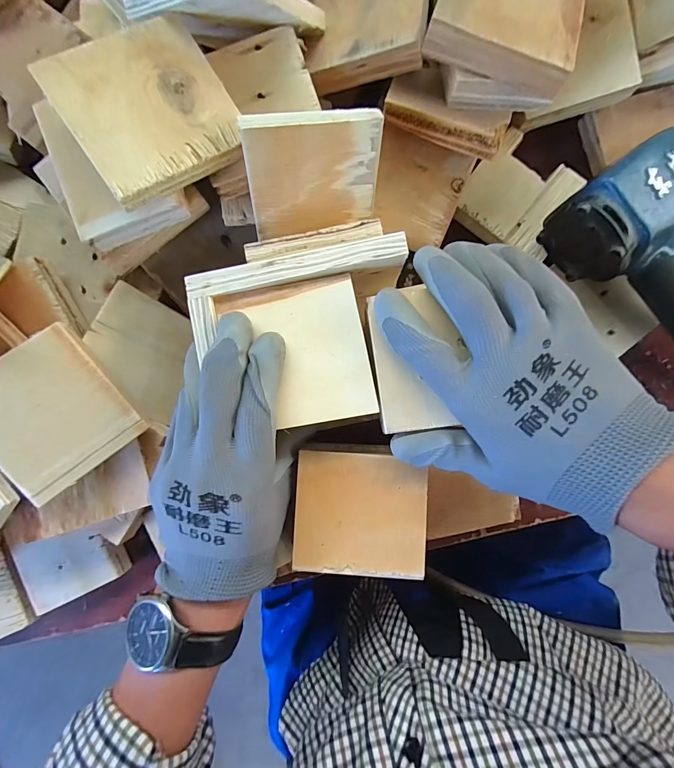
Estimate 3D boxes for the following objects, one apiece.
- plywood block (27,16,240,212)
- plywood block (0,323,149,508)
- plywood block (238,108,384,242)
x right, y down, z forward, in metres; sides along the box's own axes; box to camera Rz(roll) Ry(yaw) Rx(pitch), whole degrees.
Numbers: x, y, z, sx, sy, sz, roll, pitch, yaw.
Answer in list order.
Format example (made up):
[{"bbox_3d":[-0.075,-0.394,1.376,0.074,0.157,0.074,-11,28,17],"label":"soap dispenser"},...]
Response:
[{"bbox_3d":[-0.110,-0.162,0.213,0.088,0.011,0.085,-34,94,-13],"label":"plywood block"},{"bbox_3d":[-0.190,0.020,0.238,0.084,0.007,0.089,-38,101,-14],"label":"plywood block"},{"bbox_3d":[-0.014,-0.133,0.234,0.084,0.069,0.011,-12,56,-10],"label":"plywood block"}]

